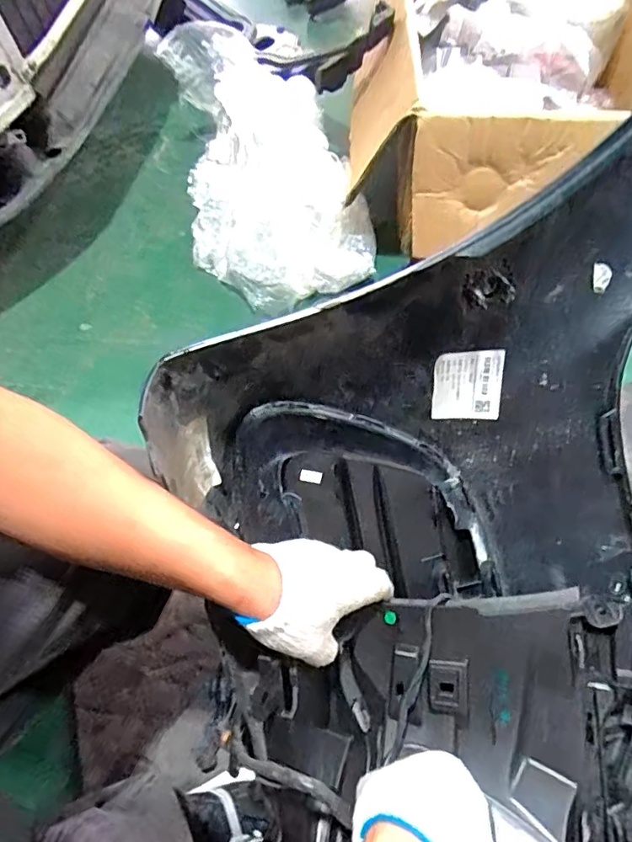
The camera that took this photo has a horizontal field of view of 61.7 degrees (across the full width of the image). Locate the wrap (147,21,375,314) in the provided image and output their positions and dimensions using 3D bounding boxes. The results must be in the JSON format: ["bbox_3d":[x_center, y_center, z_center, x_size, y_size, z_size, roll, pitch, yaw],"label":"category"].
[{"bbox_3d":[-0.123,-0.565,1.126,0.359,0.202,0.687,-17,61,-6],"label":"wrap"}]

